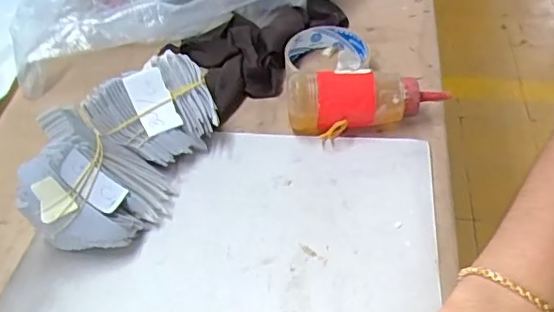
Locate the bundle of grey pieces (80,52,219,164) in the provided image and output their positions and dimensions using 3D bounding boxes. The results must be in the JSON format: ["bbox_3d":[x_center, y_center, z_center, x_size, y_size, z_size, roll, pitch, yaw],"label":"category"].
[{"bbox_3d":[-0.101,-0.036,0.491,0.102,0.061,0.072,-31,50,-26],"label":"bundle of grey pieces"}]

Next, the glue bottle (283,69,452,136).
[{"bbox_3d":[0.080,-0.047,0.505,0.138,0.046,0.052,0,44,2],"label":"glue bottle"}]

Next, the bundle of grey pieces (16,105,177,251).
[{"bbox_3d":[-0.131,0.017,0.431,0.089,0.071,0.099,-2,44,0],"label":"bundle of grey pieces"}]

